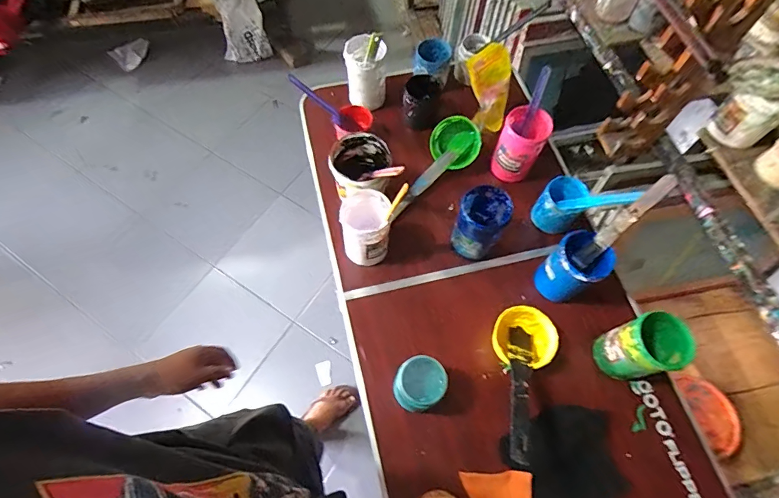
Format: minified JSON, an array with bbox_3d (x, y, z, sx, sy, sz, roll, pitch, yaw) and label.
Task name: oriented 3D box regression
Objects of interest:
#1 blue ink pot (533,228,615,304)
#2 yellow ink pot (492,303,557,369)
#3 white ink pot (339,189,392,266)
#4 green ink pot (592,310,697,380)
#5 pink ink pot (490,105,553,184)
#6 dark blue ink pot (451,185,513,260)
[{"bbox_3d":[0.354,0.043,0.813,0.097,0.143,0.094,1,63,-1],"label":"blue ink pot"},{"bbox_3d":[0.251,0.175,0.793,0.116,0.066,0.112,1,63,-1],"label":"yellow ink pot"},{"bbox_3d":[-0.049,-0.036,0.842,0.090,0.153,0.103,3,63,0],"label":"white ink pot"},{"bbox_3d":[0.455,0.181,0.757,0.105,0.142,0.097,1,63,-1],"label":"green ink pot"},{"bbox_3d":[0.293,-0.230,0.946,0.096,0.150,0.089,1,63,-1],"label":"pink ink pot"},{"bbox_3d":[0.183,-0.046,0.860,0.090,0.143,0.104,22,65,9],"label":"dark blue ink pot"}]

